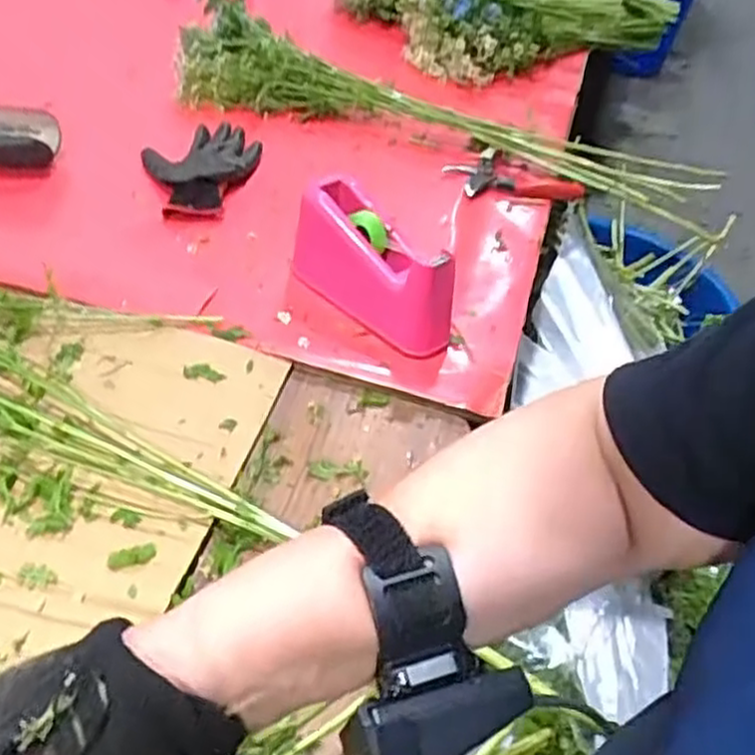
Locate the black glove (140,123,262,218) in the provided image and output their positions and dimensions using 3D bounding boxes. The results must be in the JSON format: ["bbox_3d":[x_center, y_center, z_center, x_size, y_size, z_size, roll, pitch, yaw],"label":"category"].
[{"bbox_3d":[-0.214,-0.266,0.949,0.145,0.030,0.190,-8,48,-14],"label":"black glove"}]

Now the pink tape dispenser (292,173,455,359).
[{"bbox_3d":[-0.004,-0.109,0.787,0.078,0.107,0.197,-28,56,-29],"label":"pink tape dispenser"}]

